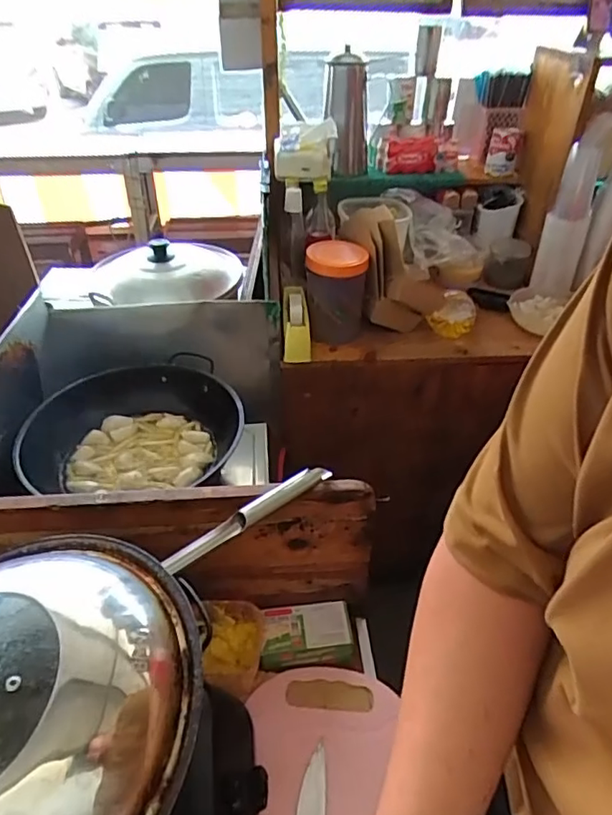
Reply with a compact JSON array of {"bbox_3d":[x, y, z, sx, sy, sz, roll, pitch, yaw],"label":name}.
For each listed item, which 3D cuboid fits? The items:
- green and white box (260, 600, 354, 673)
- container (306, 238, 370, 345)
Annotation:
[{"bbox_3d":[0.000,0.291,0.712,0.114,0.046,0.064,-5,39,-7],"label":"green and white box"},{"bbox_3d":[0.061,-0.230,1.137,0.115,0.194,0.116,3,39,3],"label":"container"}]

